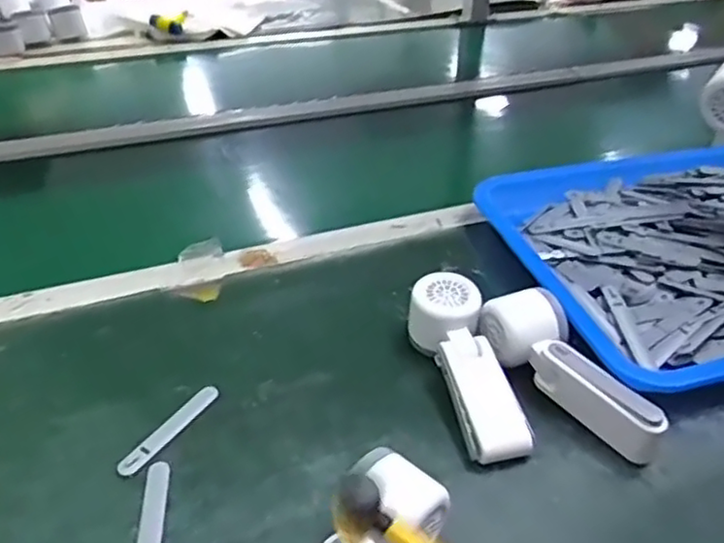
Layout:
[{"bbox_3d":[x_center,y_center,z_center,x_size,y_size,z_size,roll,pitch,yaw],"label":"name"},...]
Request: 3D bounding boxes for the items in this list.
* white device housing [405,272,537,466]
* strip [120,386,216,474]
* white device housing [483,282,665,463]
[{"bbox_3d":[0.084,0.076,0.528,0.051,0.044,0.161,-9,51,-15],"label":"white device housing"},{"bbox_3d":[-0.146,0.119,0.502,0.017,0.004,0.094,23,43,25],"label":"strip"},{"bbox_3d":[0.159,0.083,0.517,0.057,0.064,0.157,-14,40,-21],"label":"white device housing"}]

